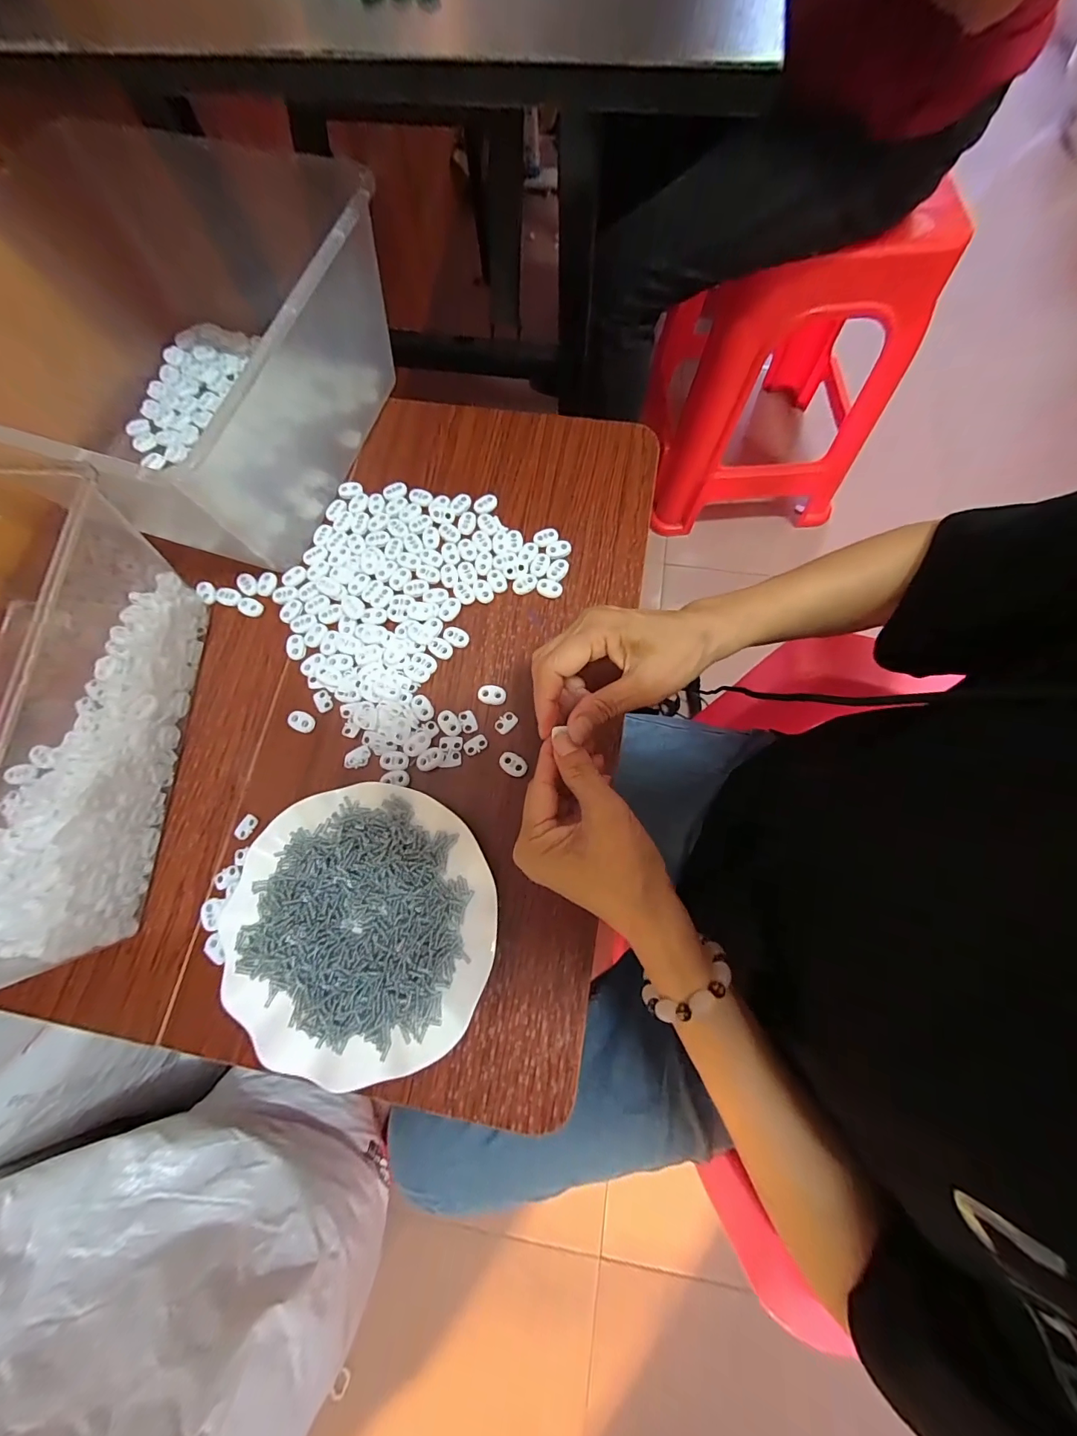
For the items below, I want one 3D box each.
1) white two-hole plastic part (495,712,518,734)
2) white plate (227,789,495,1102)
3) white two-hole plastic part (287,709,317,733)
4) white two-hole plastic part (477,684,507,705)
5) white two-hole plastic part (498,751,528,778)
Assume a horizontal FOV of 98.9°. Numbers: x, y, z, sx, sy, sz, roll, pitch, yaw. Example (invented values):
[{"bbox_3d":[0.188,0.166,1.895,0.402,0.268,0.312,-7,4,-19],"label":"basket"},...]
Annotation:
[{"bbox_3d":[-0.026,0.003,0.369,0.013,0.004,0.020,43,79,10],"label":"white two-hole plastic part"},{"bbox_3d":[-0.123,0.141,0.323,0.180,0.026,0.178,0,75,0],"label":"white plate"},{"bbox_3d":[-0.193,0.003,0.376,0.023,0.004,0.016,24,76,6],"label":"white two-hole plastic part"},{"bbox_3d":[-0.038,-0.019,0.375,0.023,0.006,0.015,13,75,3],"label":"white two-hole plastic part"},{"bbox_3d":[-0.020,0.036,0.358,0.024,0.004,0.015,36,77,9],"label":"white two-hole plastic part"}]

